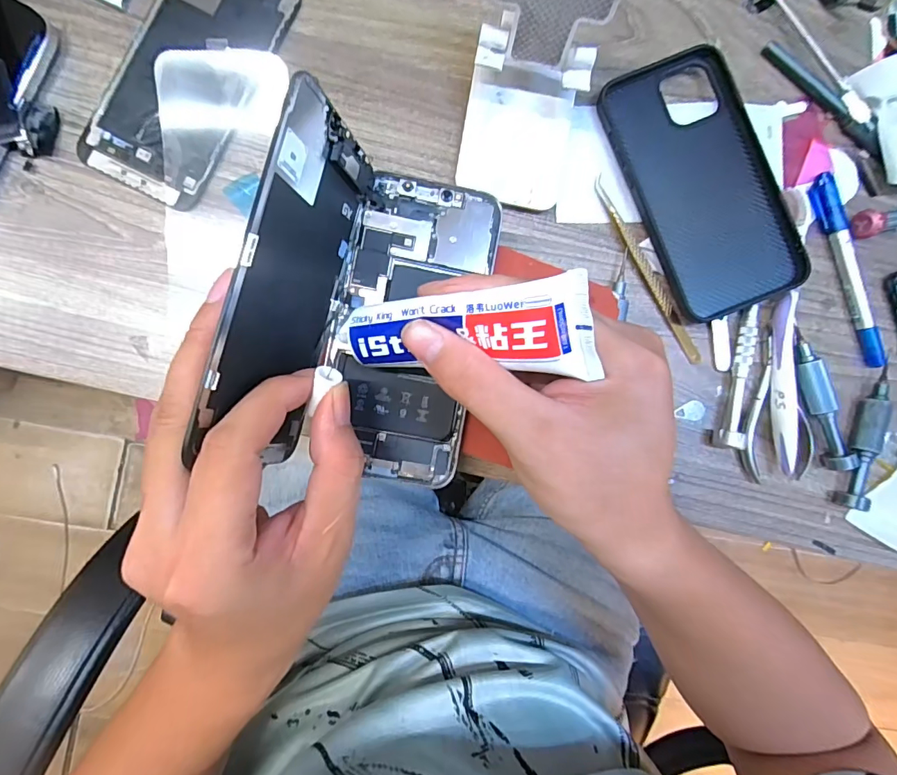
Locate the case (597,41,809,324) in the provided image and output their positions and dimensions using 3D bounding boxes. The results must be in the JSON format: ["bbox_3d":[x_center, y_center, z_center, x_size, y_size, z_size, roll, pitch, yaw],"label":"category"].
[{"bbox_3d":[0.161,-0.128,0.299,0.085,0.017,0.163,-24,92,-4],"label":"case"}]

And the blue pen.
[{"bbox_3d":[0.267,-0.078,0.311,0.012,0.010,0.131,-19,91,-4],"label":"blue pen"}]

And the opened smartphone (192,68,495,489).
[{"bbox_3d":[-0.030,-0.035,0.214,0.102,0.080,0.154,13,87,-4],"label":"opened smartphone"}]

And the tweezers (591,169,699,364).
[{"bbox_3d":[0.128,-0.075,0.304,0.009,0.008,0.133,-30,92,-4],"label":"tweezers"}]

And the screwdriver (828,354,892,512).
[{"bbox_3d":[0.276,0.031,0.307,0.013,0.013,0.098,21,88,-4],"label":"screwdriver"}]

